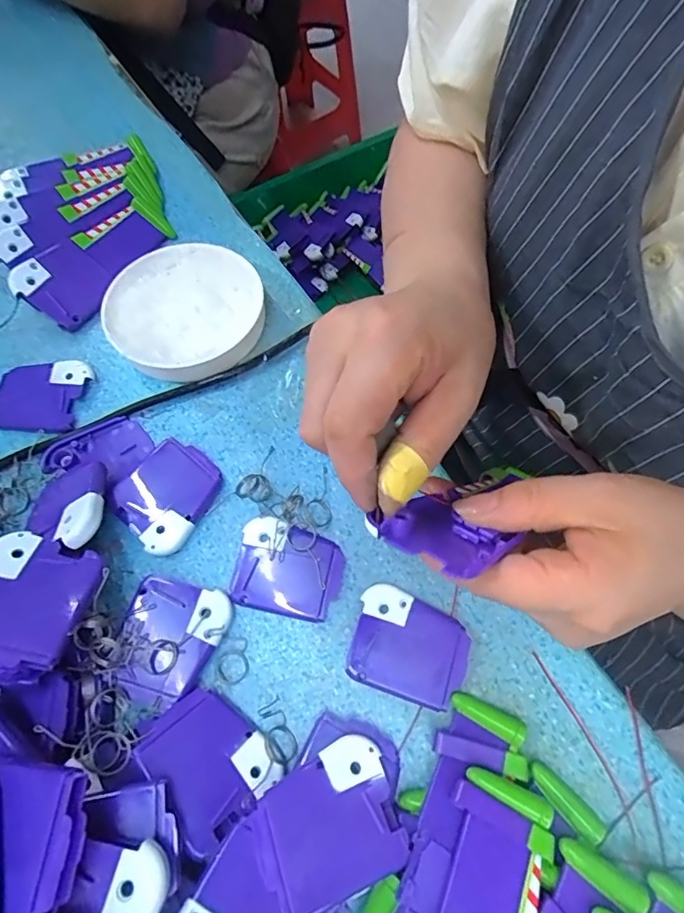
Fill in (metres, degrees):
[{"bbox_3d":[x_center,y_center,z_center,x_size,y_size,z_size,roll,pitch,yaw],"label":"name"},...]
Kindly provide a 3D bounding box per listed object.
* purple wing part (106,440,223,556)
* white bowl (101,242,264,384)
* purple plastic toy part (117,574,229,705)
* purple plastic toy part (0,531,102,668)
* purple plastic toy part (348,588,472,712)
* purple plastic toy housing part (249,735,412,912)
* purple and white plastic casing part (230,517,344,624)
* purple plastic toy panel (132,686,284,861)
[{"bbox_3d":[-0.104,0.023,0.291,0.051,0.014,0.059,39,71,16],"label":"purple wing part"},{"bbox_3d":[-0.108,-0.099,0.336,0.101,0.026,0.104,0,66,0],"label":"white bowl"},{"bbox_3d":[-0.091,0.097,0.255,0.051,0.004,0.058,15,66,-1],"label":"purple plastic toy part"},{"bbox_3d":[-0.147,0.065,0.224,0.050,0.004,0.059,15,46,-12],"label":"purple plastic toy part"},{"bbox_3d":[0.037,0.104,0.261,0.060,0.007,0.050,18,67,8],"label":"purple plastic toy part"},{"bbox_3d":[-0.006,0.158,0.208,0.061,0.004,0.051,-13,50,-19],"label":"purple plastic toy housing part"},{"bbox_3d":[-0.031,0.065,0.277,0.061,0.009,0.050,12,66,5],"label":"purple and white plastic casing part"},{"bbox_3d":[-0.064,0.144,0.230,0.048,0.006,0.060,-31,64,-35],"label":"purple plastic toy panel"}]

